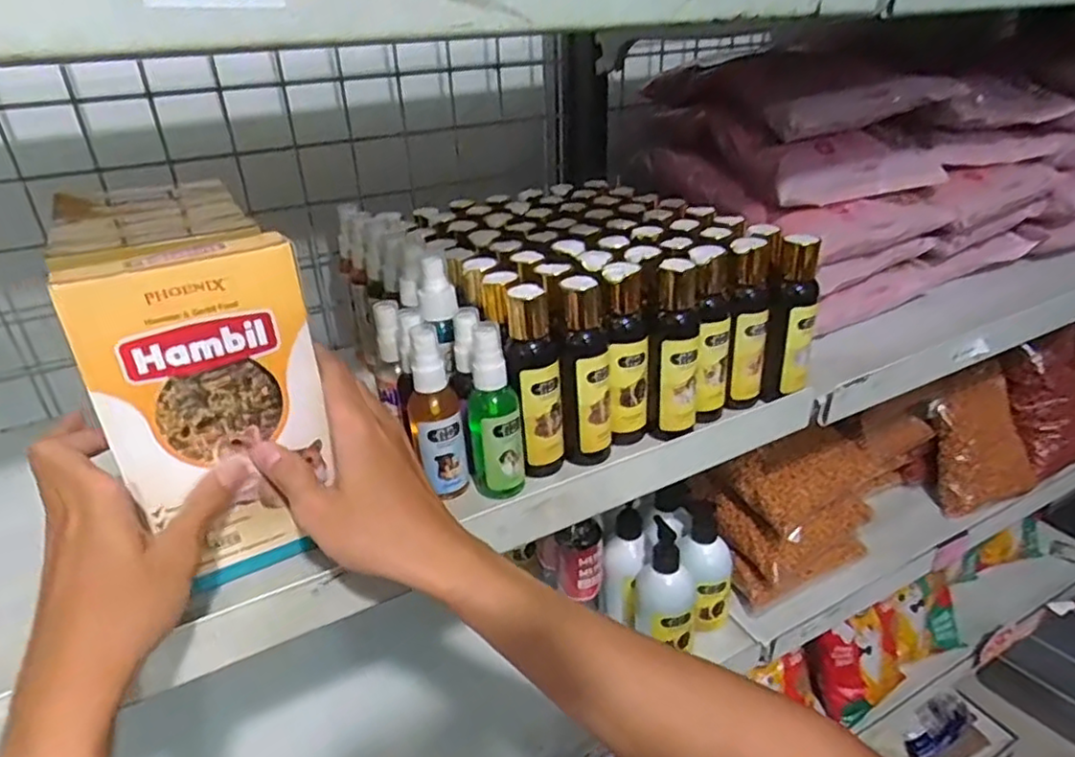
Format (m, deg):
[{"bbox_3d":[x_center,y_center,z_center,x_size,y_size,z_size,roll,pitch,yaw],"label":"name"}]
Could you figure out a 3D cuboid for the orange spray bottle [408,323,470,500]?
[{"bbox_3d":[-0.066,0.024,0.439,0.032,0.117,0.026,-8,27,-8],"label":"orange spray bottle"}]

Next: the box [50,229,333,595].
[{"bbox_3d":[-0.172,0.021,0.366,0.106,0.181,0.033,-20,31,-29],"label":"box"}]

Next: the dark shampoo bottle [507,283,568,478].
[{"bbox_3d":[0.001,0.006,0.453,0.035,0.134,0.030,-4,27,1],"label":"dark shampoo bottle"}]

